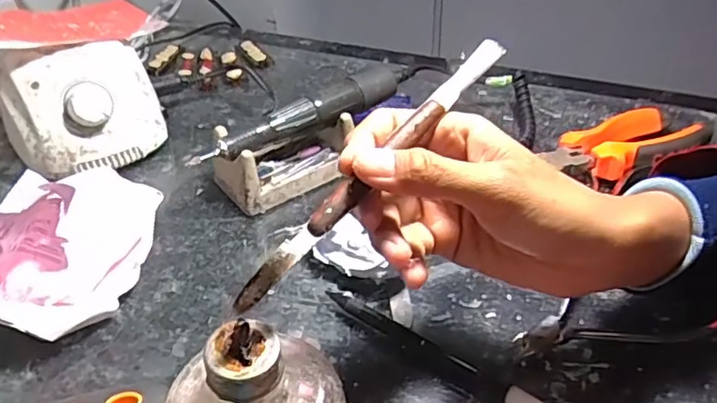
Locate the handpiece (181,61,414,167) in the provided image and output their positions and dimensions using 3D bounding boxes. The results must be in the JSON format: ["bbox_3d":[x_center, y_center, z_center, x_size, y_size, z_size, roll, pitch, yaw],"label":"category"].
[{"bbox_3d":[-0.031,-0.066,0.421,0.182,0.022,0.021,-26,44,-28],"label":"handpiece"}]

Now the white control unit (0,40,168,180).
[{"bbox_3d":[-0.206,-0.068,0.445,0.107,0.081,0.078,-20,42,-22],"label":"white control unit"}]

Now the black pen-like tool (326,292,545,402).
[{"bbox_3d":[0.038,0.079,0.303,0.131,0.010,0.013,24,45,28],"label":"black pen-like tool"}]

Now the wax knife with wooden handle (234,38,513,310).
[{"bbox_3d":[0.011,-0.019,0.247,0.010,0.008,0.169,28,62,32],"label":"wax knife with wooden handle"}]

